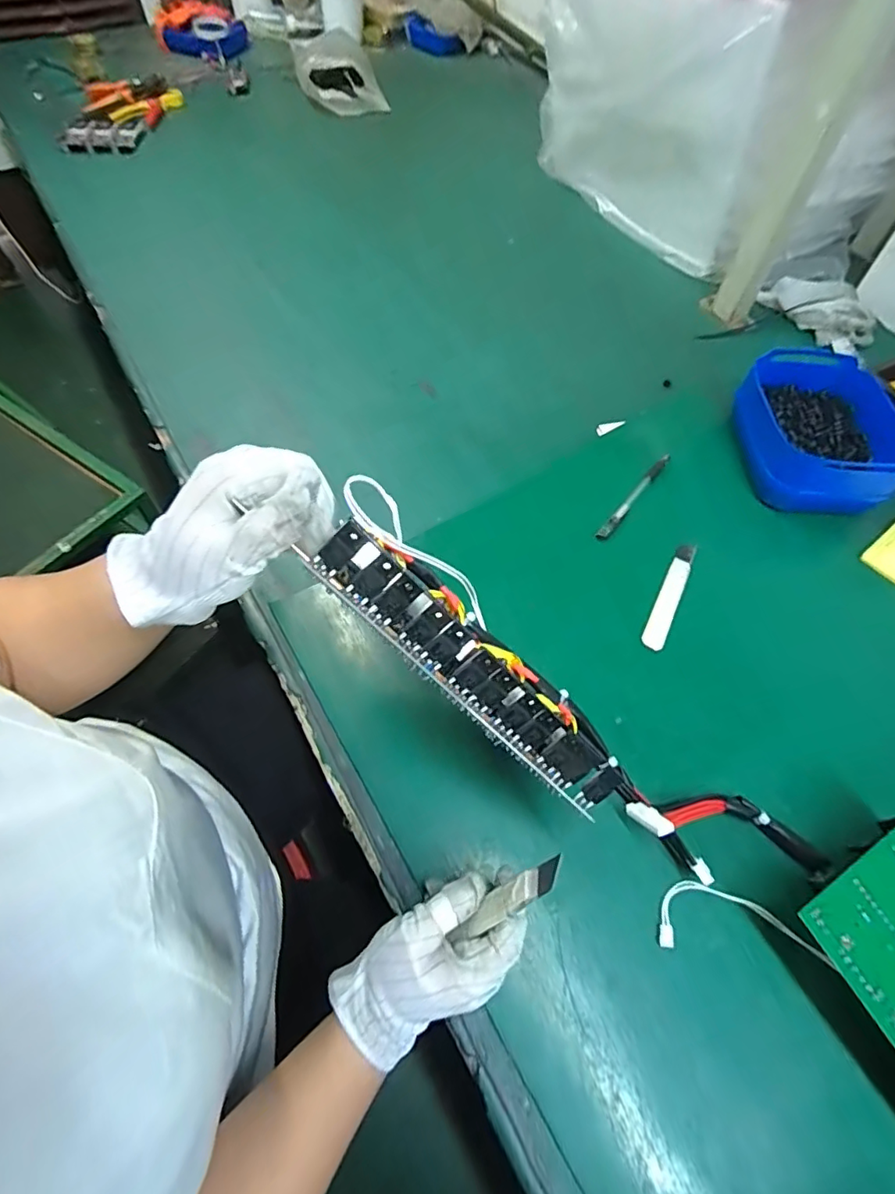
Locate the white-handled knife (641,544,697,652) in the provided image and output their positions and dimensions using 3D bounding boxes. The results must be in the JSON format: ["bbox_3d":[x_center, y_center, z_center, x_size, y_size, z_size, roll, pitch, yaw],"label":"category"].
[{"bbox_3d":[0.229,-0.003,0.551,0.022,0.004,0.135,26,62,13],"label":"white-handled knife"}]

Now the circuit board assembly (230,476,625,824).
[{"bbox_3d":[0.021,0.042,0.310,0.240,0.032,0.044,46,63,-18],"label":"circuit board assembly"}]

